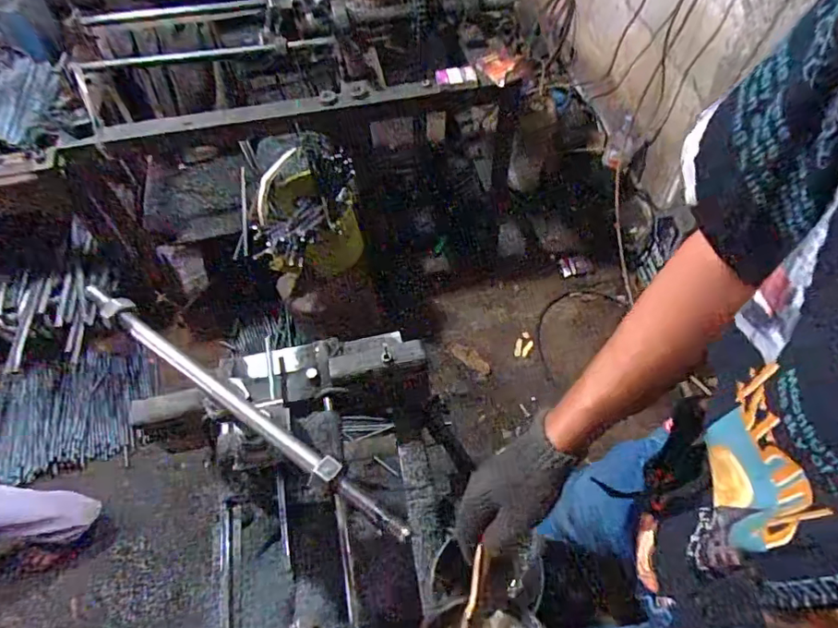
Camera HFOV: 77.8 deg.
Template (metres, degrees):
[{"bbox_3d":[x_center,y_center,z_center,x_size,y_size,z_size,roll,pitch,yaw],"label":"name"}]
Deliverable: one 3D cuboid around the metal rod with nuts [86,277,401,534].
[{"bbox_3d":[-0.177,0.075,0.488,0.412,0.021,0.023,30,63,19],"label":"metal rod with nuts"}]

